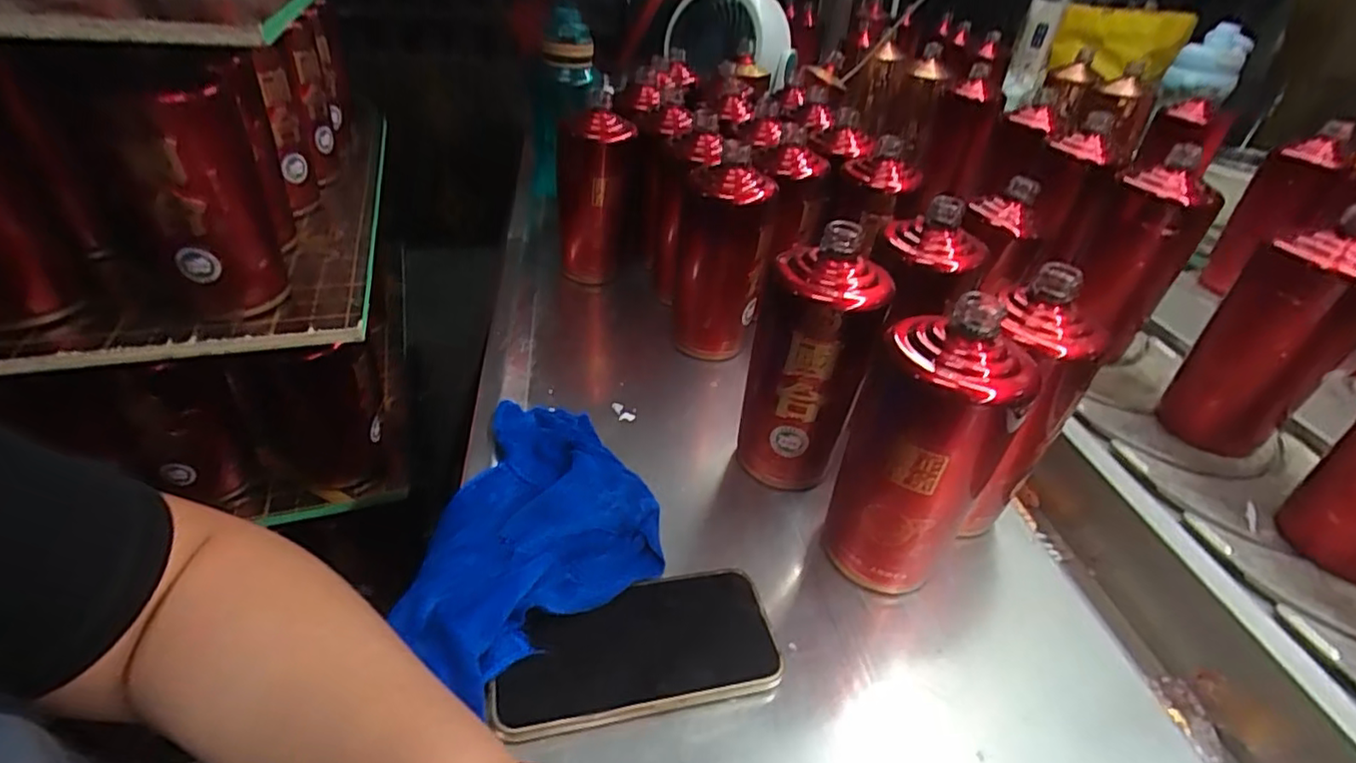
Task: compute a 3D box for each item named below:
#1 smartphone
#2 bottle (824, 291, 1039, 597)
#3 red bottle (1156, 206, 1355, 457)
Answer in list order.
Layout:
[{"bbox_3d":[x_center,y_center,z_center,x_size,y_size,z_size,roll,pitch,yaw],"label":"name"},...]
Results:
[{"bbox_3d":[-0.023,0.150,0.353,0.156,0.011,0.075,-5,36,-16],"label":"smartphone"},{"bbox_3d":[0.147,0.047,0.386,0.084,0.195,0.068,20,40,21],"label":"bottle"},{"bbox_3d":[0.454,-0.028,0.471,0.065,0.192,0.067,3,37,-1],"label":"red bottle"}]

